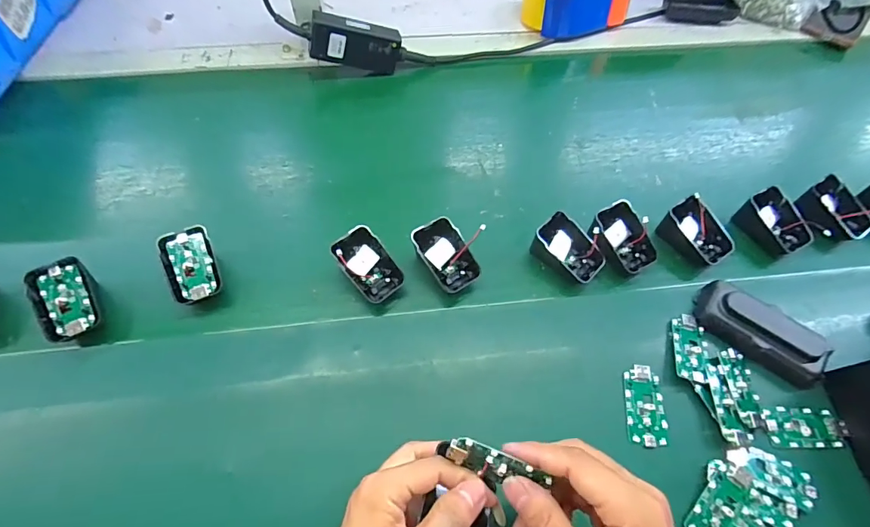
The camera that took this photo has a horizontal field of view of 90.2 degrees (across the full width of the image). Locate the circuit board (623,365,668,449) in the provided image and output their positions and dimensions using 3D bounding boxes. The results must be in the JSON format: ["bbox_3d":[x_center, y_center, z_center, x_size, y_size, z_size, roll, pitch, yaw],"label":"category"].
[{"bbox_3d":[0.175,0.117,0.361,0.031,0.006,0.063,5,56,4],"label":"circuit board"}]

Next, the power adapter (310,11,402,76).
[{"bbox_3d":[-0.104,-0.289,0.574,0.114,0.052,0.029,2,55,-23],"label":"power adapter"}]

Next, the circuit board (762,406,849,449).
[{"bbox_3d":[0.304,0.134,0.355,0.063,0.004,0.031,-1,56,0],"label":"circuit board"}]

